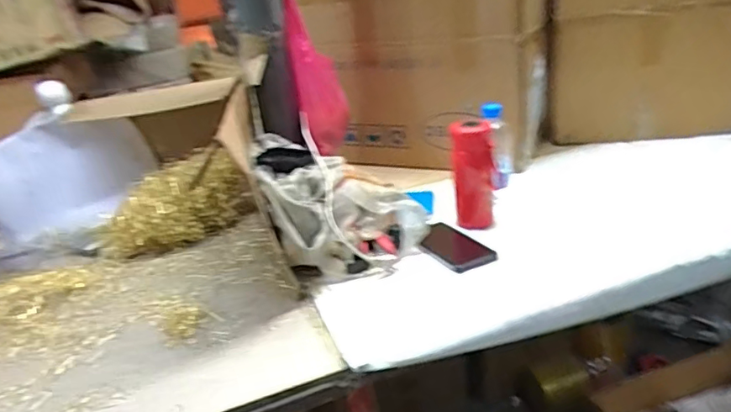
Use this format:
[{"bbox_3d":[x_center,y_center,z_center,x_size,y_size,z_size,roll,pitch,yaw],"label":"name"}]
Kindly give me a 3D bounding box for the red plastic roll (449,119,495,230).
[{"bbox_3d":[0.180,-0.052,0.892,0.062,0.172,0.048,-6,22,2],"label":"red plastic roll"}]

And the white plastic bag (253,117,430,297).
[{"bbox_3d":[-0.060,-0.012,0.897,0.242,0.143,0.345,-14,23,-16],"label":"white plastic bag"}]

